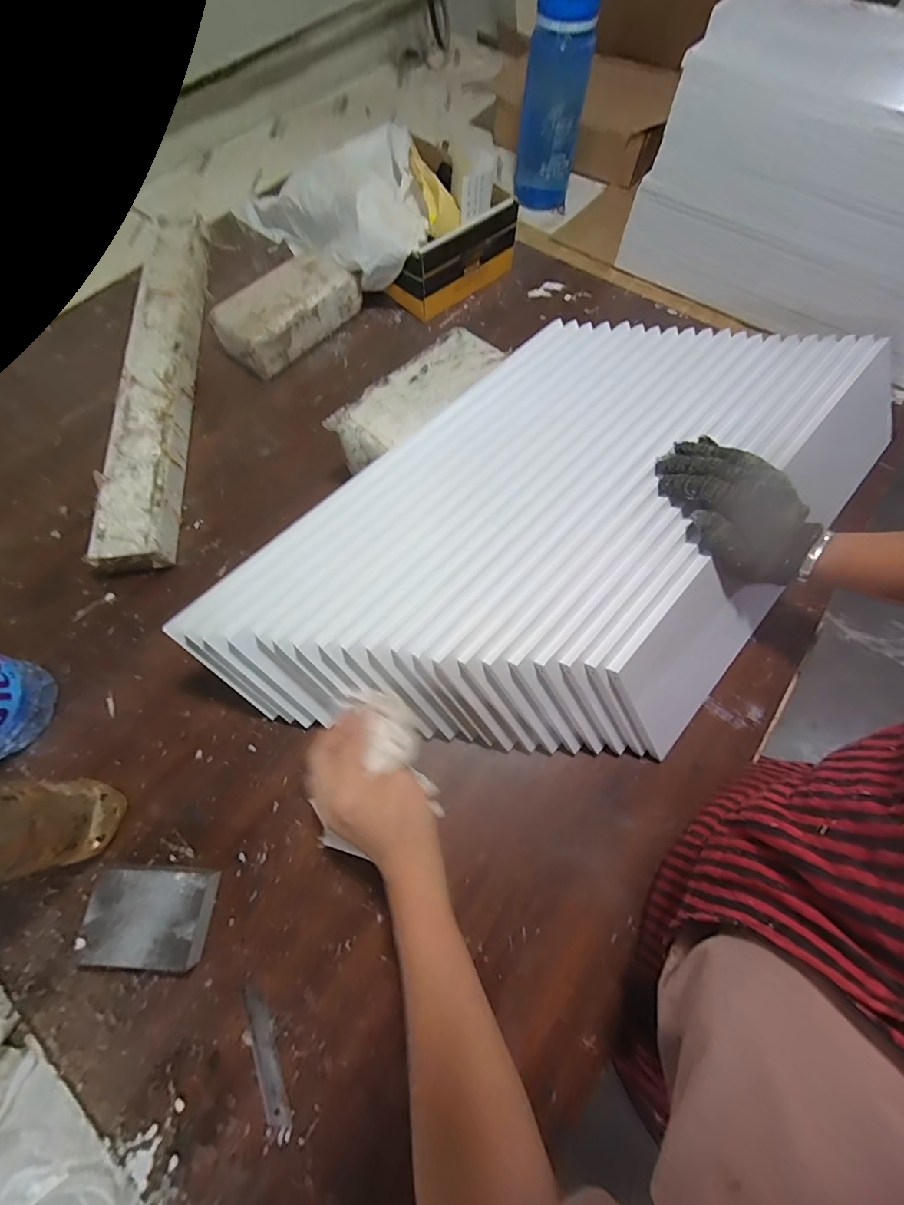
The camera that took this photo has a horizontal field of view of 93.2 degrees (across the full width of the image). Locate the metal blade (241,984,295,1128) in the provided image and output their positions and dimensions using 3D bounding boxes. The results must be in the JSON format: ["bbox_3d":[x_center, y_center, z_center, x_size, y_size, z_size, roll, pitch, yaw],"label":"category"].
[{"bbox_3d":[-0.153,0.371,0.352,0.019,0.004,0.095,-23,69,-8],"label":"metal blade"}]

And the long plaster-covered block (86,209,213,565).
[{"bbox_3d":[-0.422,-0.348,0.625,0.092,0.041,0.672,-8,68,-2],"label":"long plaster-covered block"}]

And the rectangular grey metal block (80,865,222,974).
[{"bbox_3d":[-0.262,0.273,0.374,0.094,0.029,0.072,2,68,2],"label":"rectangular grey metal block"}]

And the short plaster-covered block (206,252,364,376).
[{"bbox_3d":[-0.245,-0.440,0.647,0.104,0.063,0.206,37,73,14],"label":"short plaster-covered block"}]

